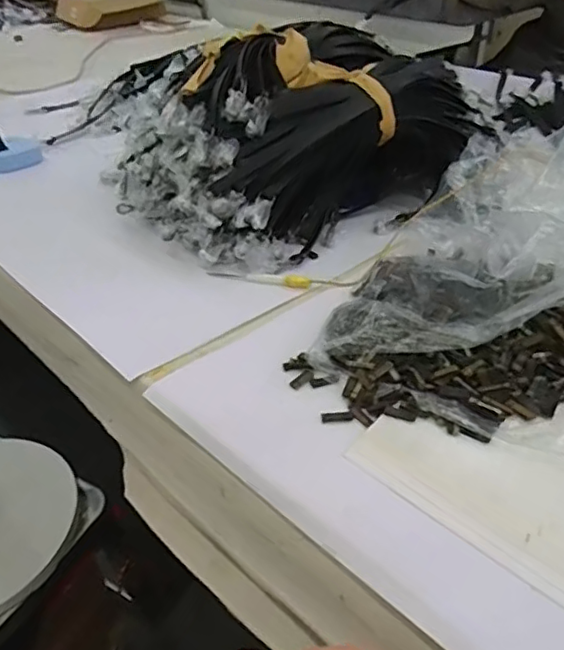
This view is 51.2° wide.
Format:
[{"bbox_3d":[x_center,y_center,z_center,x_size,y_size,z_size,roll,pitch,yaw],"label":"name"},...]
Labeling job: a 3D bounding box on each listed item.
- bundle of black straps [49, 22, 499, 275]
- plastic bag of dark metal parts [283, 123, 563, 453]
[{"bbox_3d":[0.030,-0.279,0.858,0.354,0.187,0.465,31,49,34],"label":"bundle of black straps"},{"bbox_3d":[0.286,-0.064,0.615,0.468,0.132,0.436,11,40,15],"label":"plastic bag of dark metal parts"}]

